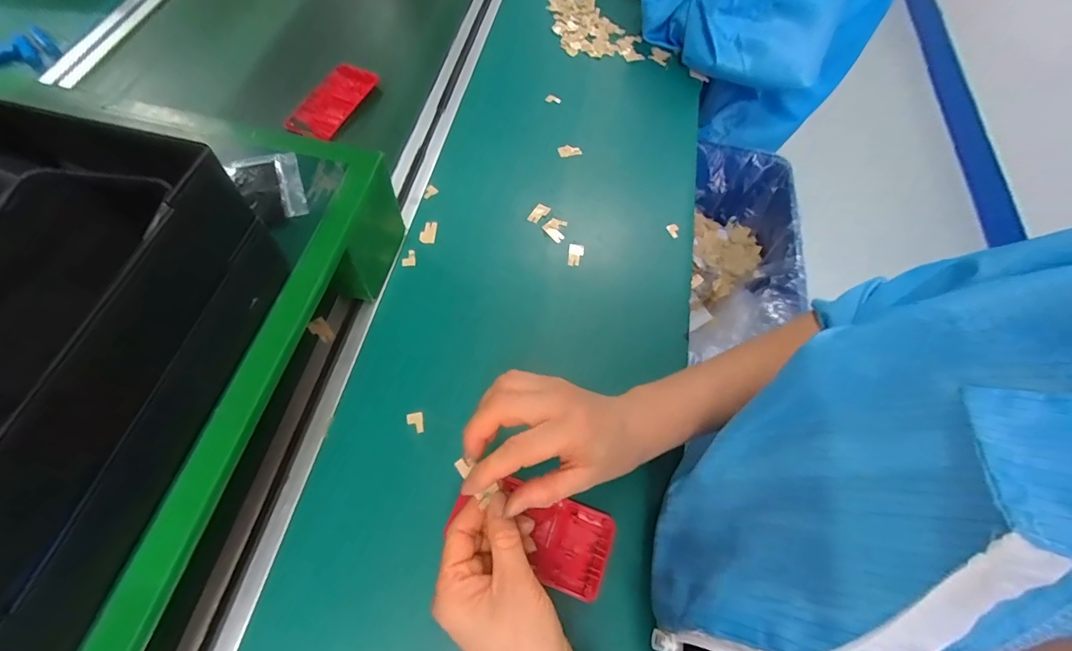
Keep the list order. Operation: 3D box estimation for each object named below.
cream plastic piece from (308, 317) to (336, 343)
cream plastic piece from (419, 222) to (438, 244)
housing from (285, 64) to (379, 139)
[{"bbox_3d":[-0.200,0.004,0.432,0.030,0.004,0.016,42,68,17],"label":"cream plastic piece"},{"bbox_3d":[-0.116,-0.099,0.497,0.017,0.007,0.026,4,63,0],"label":"cream plastic piece"},{"bbox_3d":[-0.249,-0.276,0.568,0.061,0.016,0.119,25,64,10],"label":"housing"}]

